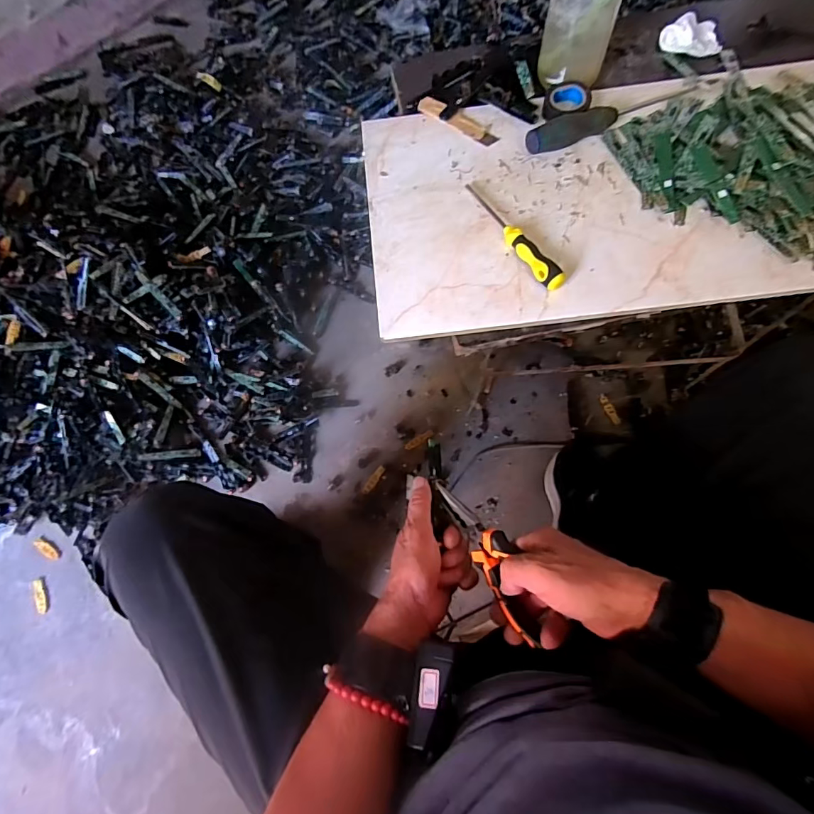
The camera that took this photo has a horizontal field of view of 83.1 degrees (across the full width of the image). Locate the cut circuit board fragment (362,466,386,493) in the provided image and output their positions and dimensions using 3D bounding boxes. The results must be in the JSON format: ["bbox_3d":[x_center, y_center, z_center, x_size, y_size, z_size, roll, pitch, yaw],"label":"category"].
[{"bbox_3d":[-0.065,0.142,0.894,0.016,0.004,0.062,36,76,14],"label":"cut circuit board fragment"}]

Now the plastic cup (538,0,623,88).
[{"bbox_3d":[0.198,-0.443,0.523,0.077,0.113,0.083,-1,73,3],"label":"plastic cup"}]

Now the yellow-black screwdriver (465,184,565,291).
[{"bbox_3d":[0.113,-0.188,0.489,0.021,0.024,0.160,-28,71,-7],"label":"yellow-black screwdriver"}]

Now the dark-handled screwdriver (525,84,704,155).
[{"bbox_3d":[0.240,-0.336,0.527,0.224,0.030,0.026,-23,70,-5],"label":"dark-handled screwdriver"}]

